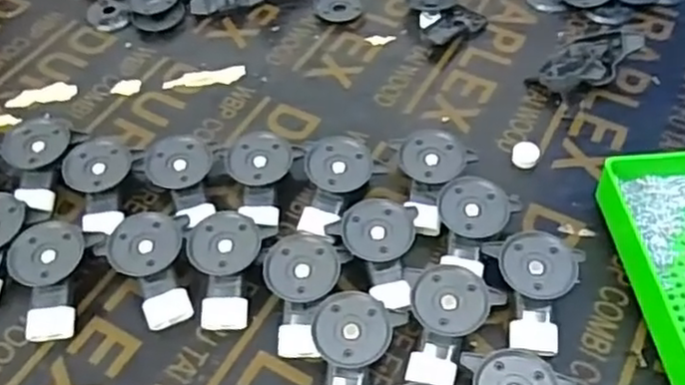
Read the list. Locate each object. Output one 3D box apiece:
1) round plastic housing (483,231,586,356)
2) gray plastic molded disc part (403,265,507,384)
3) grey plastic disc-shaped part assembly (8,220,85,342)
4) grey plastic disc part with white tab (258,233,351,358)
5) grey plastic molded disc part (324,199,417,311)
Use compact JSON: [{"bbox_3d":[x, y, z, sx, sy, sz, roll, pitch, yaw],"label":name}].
[{"bbox_3d":[0.112,0.058,0.394,0.050,0.030,0.065,2,53,4],"label":"round plastic housing"},{"bbox_3d":[0.058,0.073,0.379,0.053,0.021,0.062,10,54,10],"label":"gray plastic molded disc part"},{"bbox_3d":[-0.173,0.050,0.405,0.037,0.015,0.071,-7,76,-3],"label":"grey plastic disc-shaped part assembly"},{"bbox_3d":[-0.027,0.059,0.398,0.044,0.030,0.064,14,55,13],"label":"grey plastic disc part with white tab"},{"bbox_3d":[0.021,0.040,0.412,0.052,0.026,0.069,-6,53,-1],"label":"grey plastic molded disc part"}]

